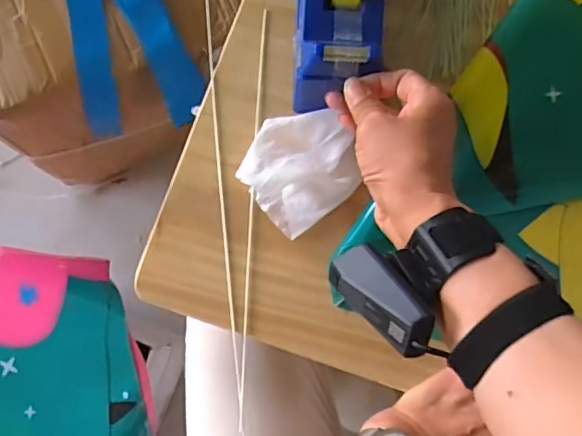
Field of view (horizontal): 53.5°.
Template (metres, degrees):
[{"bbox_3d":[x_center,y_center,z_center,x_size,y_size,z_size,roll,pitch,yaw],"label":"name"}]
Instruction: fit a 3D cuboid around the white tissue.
[{"bbox_3d":[0.009,-0.044,0.472,0.092,0.034,0.086,-42,80,-8],"label":"white tissue"}]

